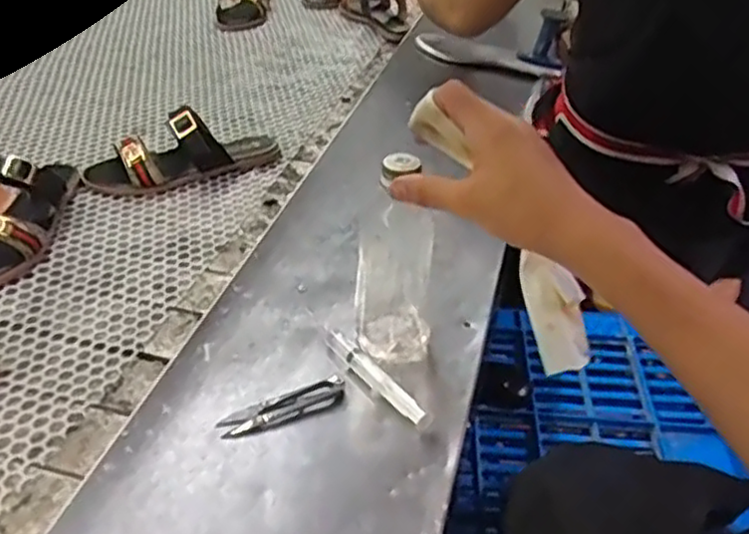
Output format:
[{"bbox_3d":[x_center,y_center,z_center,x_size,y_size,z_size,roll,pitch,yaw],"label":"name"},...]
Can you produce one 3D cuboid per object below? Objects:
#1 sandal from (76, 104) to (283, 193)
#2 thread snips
[{"bbox_3d":[-0.230,-0.146,0.861,0.232,0.083,0.074,-11,39,-17],"label":"sandal"},{"bbox_3d":[-0.069,0.107,0.544,0.099,0.013,0.017,-15,42,-25],"label":"thread snips"}]

